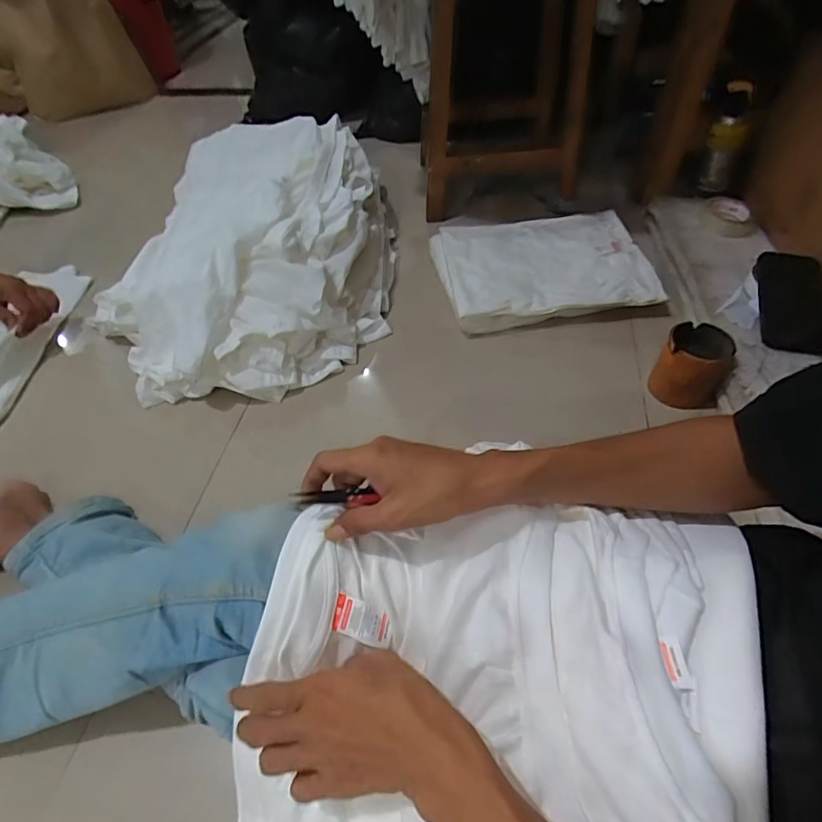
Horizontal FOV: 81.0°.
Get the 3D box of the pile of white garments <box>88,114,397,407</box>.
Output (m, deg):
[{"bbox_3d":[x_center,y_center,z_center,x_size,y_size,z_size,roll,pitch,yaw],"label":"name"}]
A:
[{"bbox_3d":[-0.283,-0.309,0.870,0.471,0.177,0.609,-1,50,3],"label":"pile of white garments"}]

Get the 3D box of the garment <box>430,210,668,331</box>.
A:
[{"bbox_3d":[0.227,-0.255,0.859,0.341,0.057,0.256,-8,50,-2],"label":"garment"}]

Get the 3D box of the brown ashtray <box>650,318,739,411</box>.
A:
[{"bbox_3d":[0.391,-0.059,0.671,0.092,0.089,0.086,23,55,22],"label":"brown ashtray"}]

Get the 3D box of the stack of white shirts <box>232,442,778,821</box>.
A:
[{"bbox_3d":[0.026,0.263,0.348,0.325,0.201,0.455,16,53,17],"label":"stack of white shirts"}]

